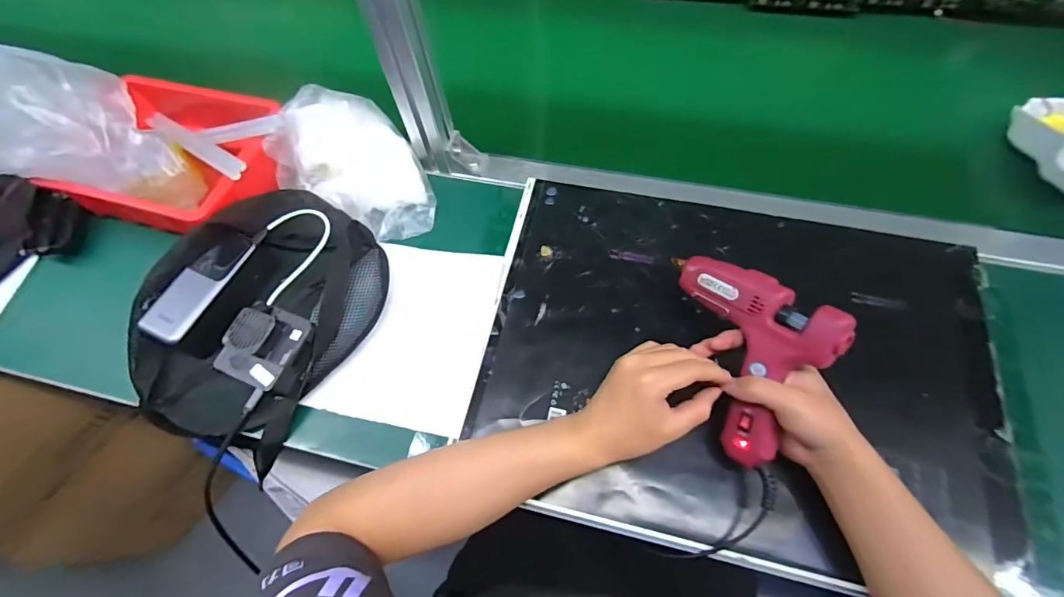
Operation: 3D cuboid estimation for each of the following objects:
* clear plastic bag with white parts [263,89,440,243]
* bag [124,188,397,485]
[{"bbox_3d":[-0.196,-0.153,0.519,0.179,0.099,0.133,36,71,19],"label":"clear plastic bag with white parts"},{"bbox_3d":[-0.286,0.013,0.471,0.207,0.067,0.270,26,68,15],"label":"bag"}]

